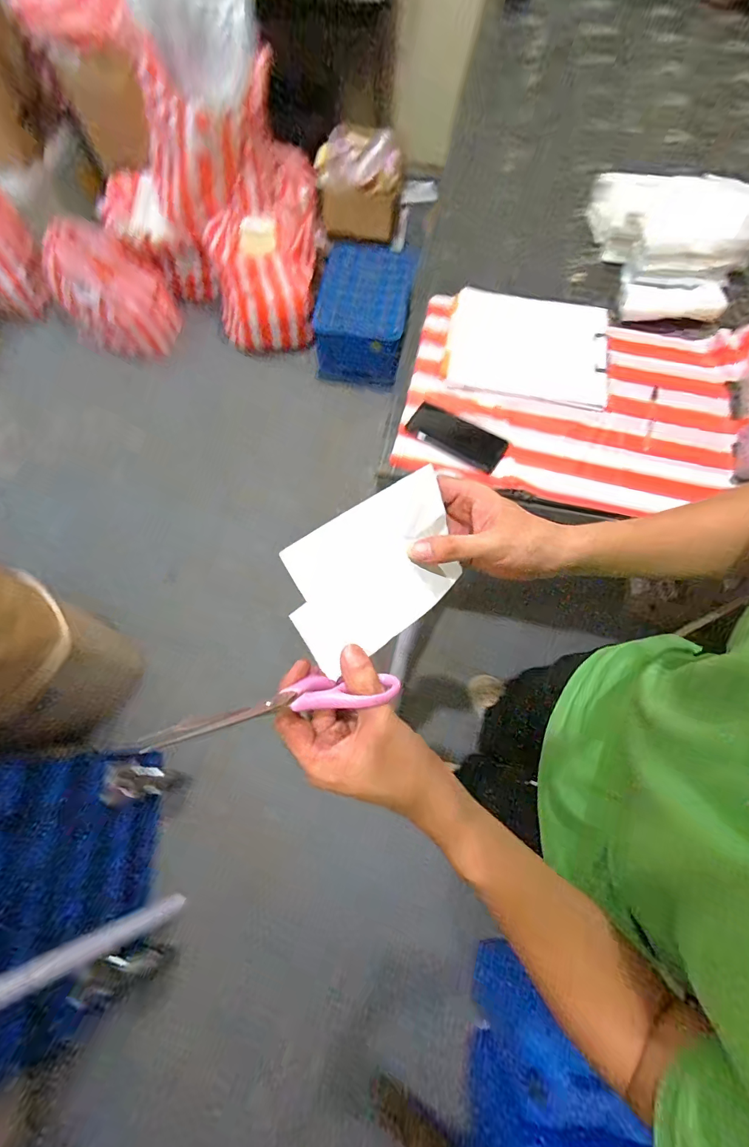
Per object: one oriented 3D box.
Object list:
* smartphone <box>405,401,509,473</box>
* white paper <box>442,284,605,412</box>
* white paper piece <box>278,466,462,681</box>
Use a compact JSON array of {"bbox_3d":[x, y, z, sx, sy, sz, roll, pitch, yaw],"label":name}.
[{"bbox_3d":[0.140,-0.234,0.720,0.164,0.004,0.073,29,72,10],"label":"smartphone"},{"bbox_3d":[0.288,-0.429,0.793,0.288,0.012,0.245,10,70,3],"label":"white paper"},{"bbox_3d":[0.003,-0.002,0.317,0.144,0.008,0.100,-33,110,-22],"label":"white paper piece"}]

